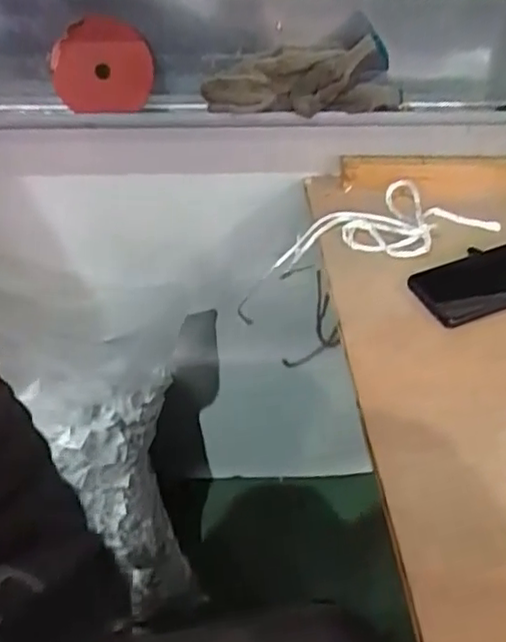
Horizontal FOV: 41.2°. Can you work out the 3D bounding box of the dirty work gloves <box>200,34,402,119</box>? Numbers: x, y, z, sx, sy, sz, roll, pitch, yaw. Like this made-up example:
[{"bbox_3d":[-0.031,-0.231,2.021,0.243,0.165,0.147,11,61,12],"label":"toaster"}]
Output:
[{"bbox_3d":[0.056,-0.282,0.772,0.223,0.068,0.067,-5,42,-7],"label":"dirty work gloves"}]

